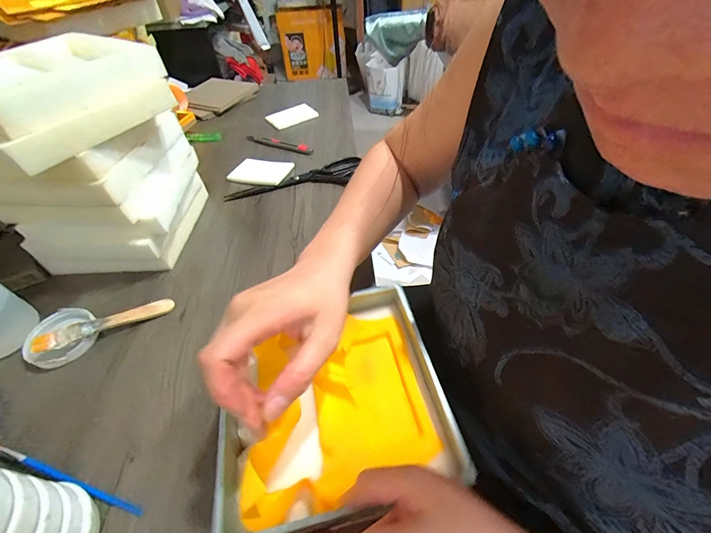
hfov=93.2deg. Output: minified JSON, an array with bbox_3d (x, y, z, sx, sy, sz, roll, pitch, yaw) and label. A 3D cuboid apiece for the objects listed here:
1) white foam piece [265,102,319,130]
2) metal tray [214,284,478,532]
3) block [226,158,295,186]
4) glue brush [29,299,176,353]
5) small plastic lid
[{"bbox_3d":[-0.141,-0.337,0.754,0.106,0.004,0.067,-30,62,-24],"label":"white foam piece"},{"bbox_3d":[-0.021,0.113,0.294,0.185,0.041,0.179,-15,49,-8],"label":"metal tray"},{"bbox_3d":[-0.167,-0.169,0.606,0.112,0.009,0.073,12,51,15],"label":"block"},{"bbox_3d":[-0.288,0.066,0.391,0.137,0.005,0.019,-19,79,-26],"label":"glue brush"},{"bbox_3d":[-0.341,0.081,0.389,0.066,0.025,0.070,-37,55,-24],"label":"small plastic lid"}]

